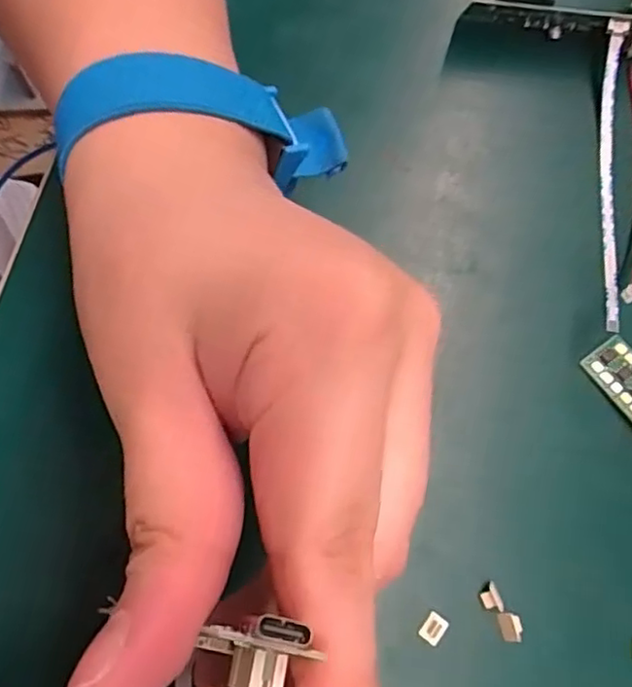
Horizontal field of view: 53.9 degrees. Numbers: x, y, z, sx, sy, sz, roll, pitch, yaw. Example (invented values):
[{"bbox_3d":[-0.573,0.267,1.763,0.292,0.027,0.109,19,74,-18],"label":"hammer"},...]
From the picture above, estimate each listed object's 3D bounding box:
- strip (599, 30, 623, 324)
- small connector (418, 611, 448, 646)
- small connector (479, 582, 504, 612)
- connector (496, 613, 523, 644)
[{"bbox_3d":[0.111,-0.062,0.232,0.006,0.012,0.114,7,73,-4],"label":"strip"},{"bbox_3d":[0.036,0.086,0.186,0.007,0.004,0.008,38,74,5],"label":"small connector"},{"bbox_3d":[0.053,0.078,0.190,0.006,0.004,0.008,-13,76,-10],"label":"small connector"},{"bbox_3d":[0.059,0.085,0.188,0.007,0.004,0.009,-14,76,-10],"label":"connector"}]

